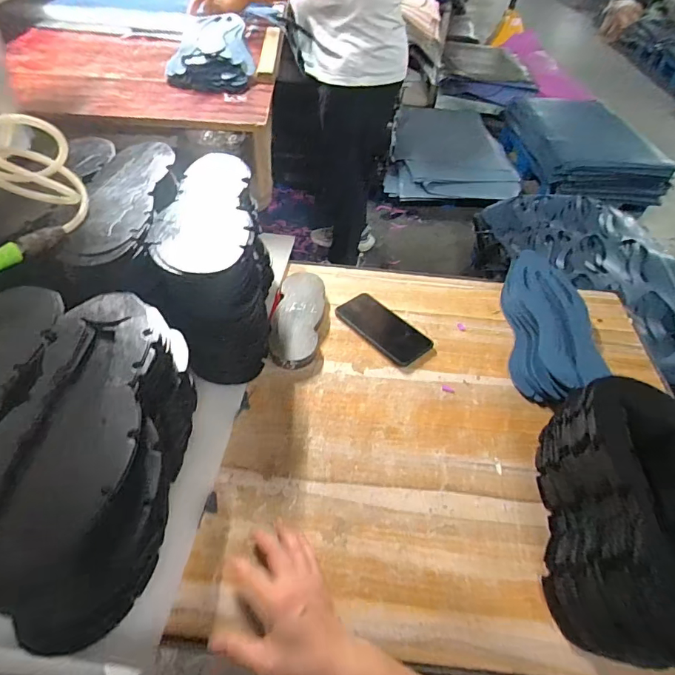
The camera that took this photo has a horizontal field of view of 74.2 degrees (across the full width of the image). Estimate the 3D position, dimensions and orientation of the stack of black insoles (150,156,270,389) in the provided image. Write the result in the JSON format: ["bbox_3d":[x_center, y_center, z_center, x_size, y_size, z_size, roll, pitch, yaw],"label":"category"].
[{"bbox_3d":[-0.168,-0.100,0.647,0.126,0.193,0.259,1,47,-5],"label":"stack of black insoles"}]

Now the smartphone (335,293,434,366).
[{"bbox_3d":[0.076,-0.018,0.733,0.080,0.007,0.161,-31,57,-30],"label":"smartphone"}]

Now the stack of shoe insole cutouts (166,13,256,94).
[{"bbox_3d":[-0.255,-0.584,0.916,0.159,0.066,0.242,-2,47,-7],"label":"stack of shoe insole cutouts"}]

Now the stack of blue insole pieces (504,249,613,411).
[{"bbox_3d":[0.334,-0.016,0.709,0.111,0.061,0.306,9,47,3],"label":"stack of blue insole pieces"}]

